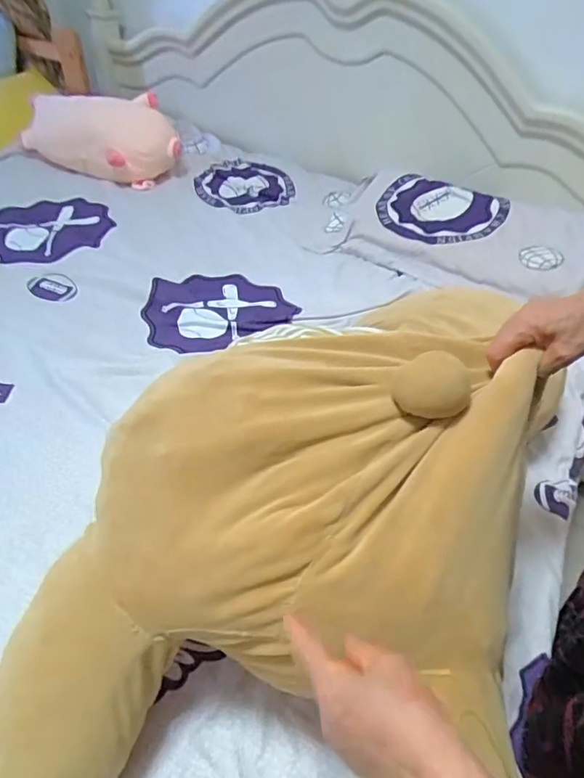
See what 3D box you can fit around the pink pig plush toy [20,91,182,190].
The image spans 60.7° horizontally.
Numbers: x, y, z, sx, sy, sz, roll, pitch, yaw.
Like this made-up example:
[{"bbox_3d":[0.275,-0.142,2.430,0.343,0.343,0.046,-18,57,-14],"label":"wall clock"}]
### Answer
[{"bbox_3d":[-0.564,-0.767,1.498,0.425,0.183,0.229,18,46,13],"label":"pink pig plush toy"}]

